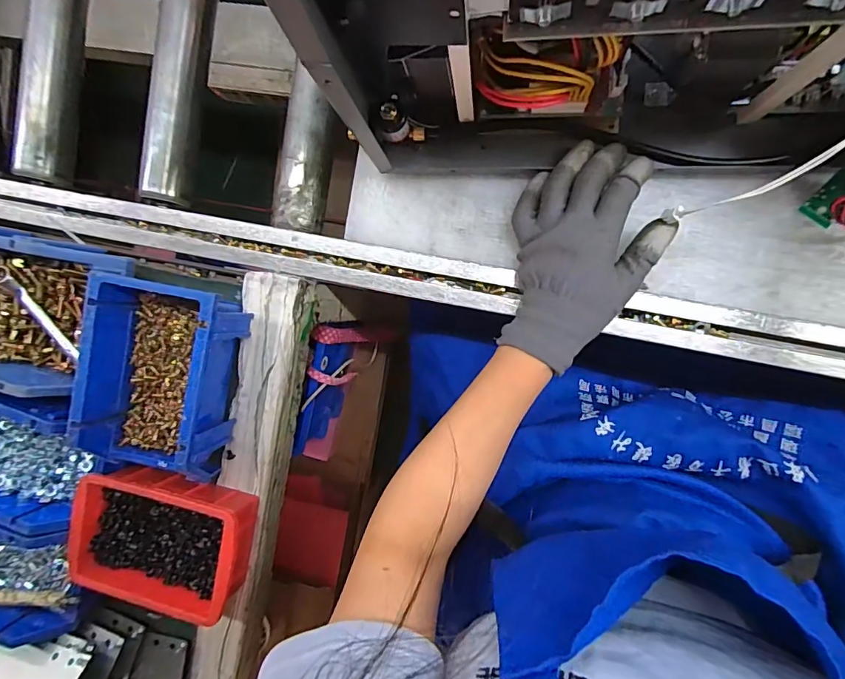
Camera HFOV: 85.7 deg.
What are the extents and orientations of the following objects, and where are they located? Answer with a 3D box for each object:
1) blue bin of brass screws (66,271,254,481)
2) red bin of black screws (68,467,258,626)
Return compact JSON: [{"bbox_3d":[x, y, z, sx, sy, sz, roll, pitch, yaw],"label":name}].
[{"bbox_3d":[-0.212,0.032,0.379,0.099,0.075,0.155,11,96,7],"label":"blue bin of brass screws"},{"bbox_3d":[-0.225,0.179,0.399,0.150,0.047,0.114,9,95,7],"label":"red bin of black screws"}]

